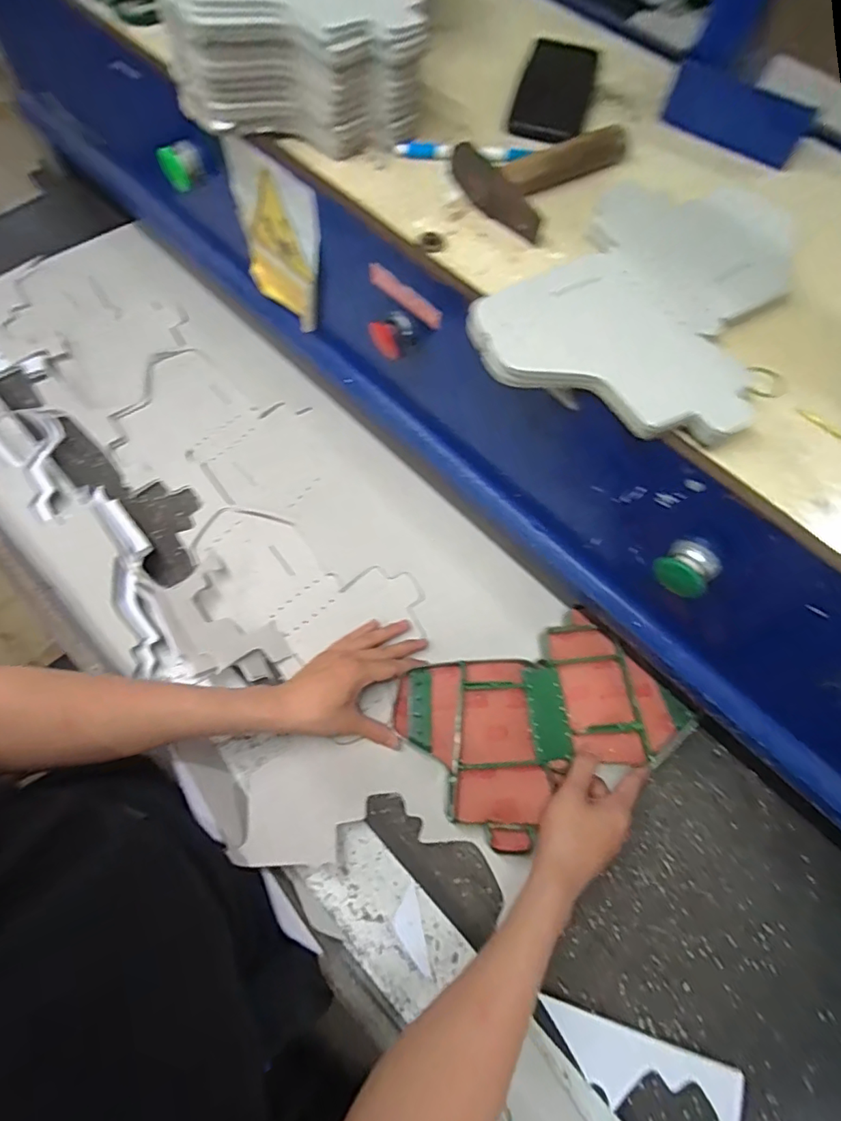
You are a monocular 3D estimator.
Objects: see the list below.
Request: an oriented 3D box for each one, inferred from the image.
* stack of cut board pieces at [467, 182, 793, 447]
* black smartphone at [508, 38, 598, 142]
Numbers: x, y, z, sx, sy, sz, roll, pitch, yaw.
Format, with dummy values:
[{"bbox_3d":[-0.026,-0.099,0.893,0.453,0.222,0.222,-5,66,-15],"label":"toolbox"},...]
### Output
[{"bbox_3d":[0.181,-0.221,0.409,0.191,0.027,0.298,27,69,8],"label":"stack of cut board pieces"},{"bbox_3d":[0.134,-0.472,0.520,0.071,0.013,0.147,16,66,3],"label":"black smartphone"}]

